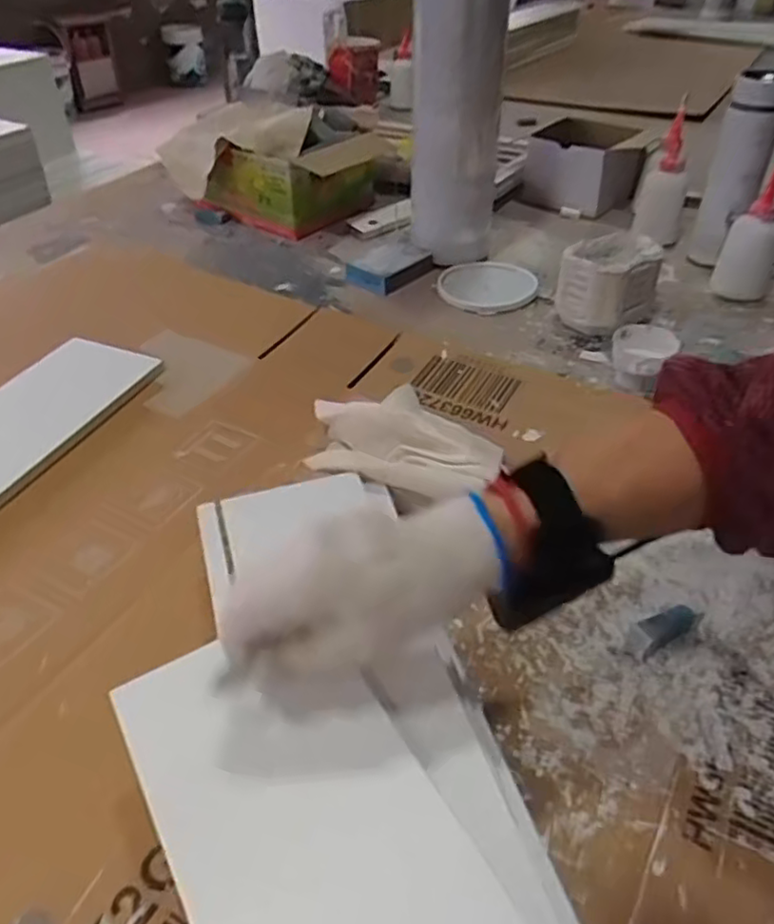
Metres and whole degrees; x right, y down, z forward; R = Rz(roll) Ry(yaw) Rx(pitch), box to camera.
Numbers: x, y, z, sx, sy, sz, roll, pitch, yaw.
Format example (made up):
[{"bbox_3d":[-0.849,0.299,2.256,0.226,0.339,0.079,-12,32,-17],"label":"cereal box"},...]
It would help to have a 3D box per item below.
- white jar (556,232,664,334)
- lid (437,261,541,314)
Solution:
[{"bbox_3d":[0.253,-0.203,0.792,0.106,0.087,0.097,12,42,15],"label":"white jar"},{"bbox_3d":[0.128,-0.225,0.878,0.122,0.017,0.126,-1,40,0],"label":"lid"}]

